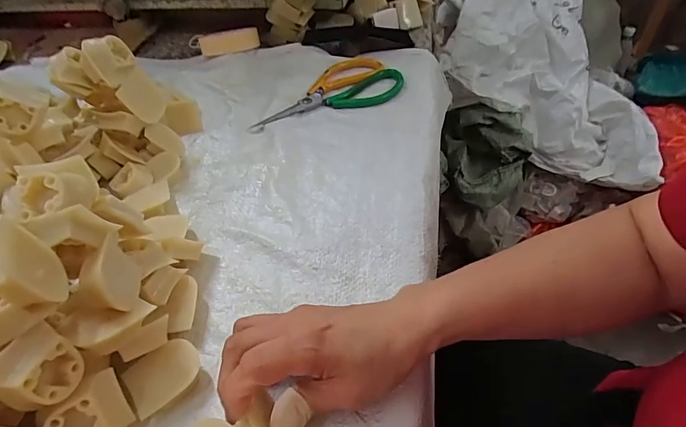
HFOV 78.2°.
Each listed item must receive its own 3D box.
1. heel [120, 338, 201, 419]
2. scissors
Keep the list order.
[{"bbox_3d":[-0.118,0.108,0.281,0.045,0.015,0.036,-31,54,-24],"label":"heel"},{"bbox_3d":[-0.024,-0.150,0.517,0.194,0.006,0.098,-19,50,-14],"label":"scissors"}]

